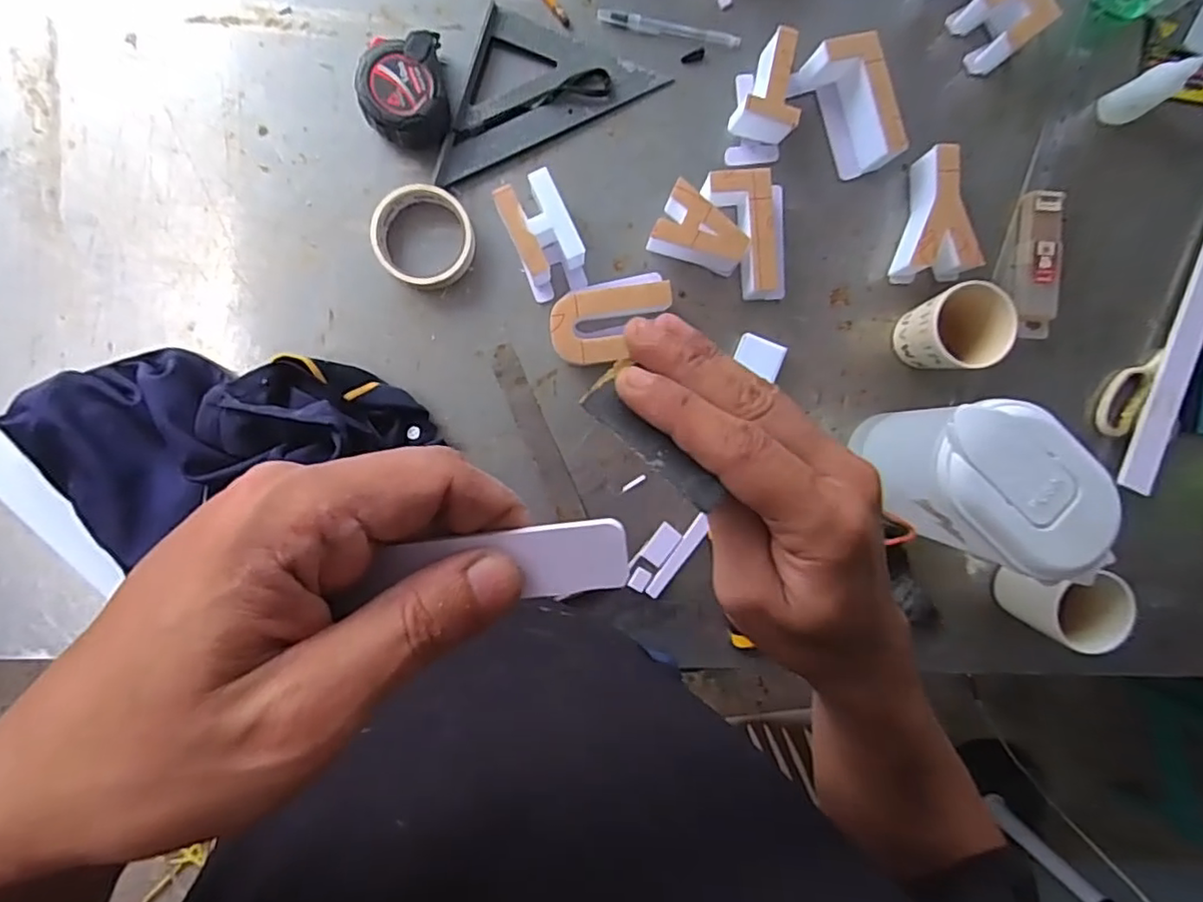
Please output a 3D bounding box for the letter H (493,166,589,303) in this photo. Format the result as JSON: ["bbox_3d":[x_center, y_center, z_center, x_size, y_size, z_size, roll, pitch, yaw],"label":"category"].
[{"bbox_3d":[-0.054,-0.197,0.575,0.058,0.046,0.101,-22,92,-2],"label":"letter H"}]

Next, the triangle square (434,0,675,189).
[{"bbox_3d":[-0.049,-0.310,0.587,0.167,0.014,0.168,19,89,-4],"label":"triangle square"}]

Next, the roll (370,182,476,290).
[{"bbox_3d":[-0.165,-0.198,0.577,0.092,0.023,0.089,0,91,-4],"label":"roll"}]

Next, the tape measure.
[{"bbox_3d":[-0.179,-0.326,0.566,0.078,0.041,0.091,-11,92,-3],"label":"tape measure"}]

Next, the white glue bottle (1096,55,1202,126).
[{"bbox_3d":[0.514,-0.339,0.580,0.023,0.092,0.034,-28,94,0],"label":"white glue bottle"}]

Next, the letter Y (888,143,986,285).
[{"bbox_3d":[0.325,-0.220,0.592,0.065,0.054,0.118,10,91,-3],"label":"letter Y"}]

